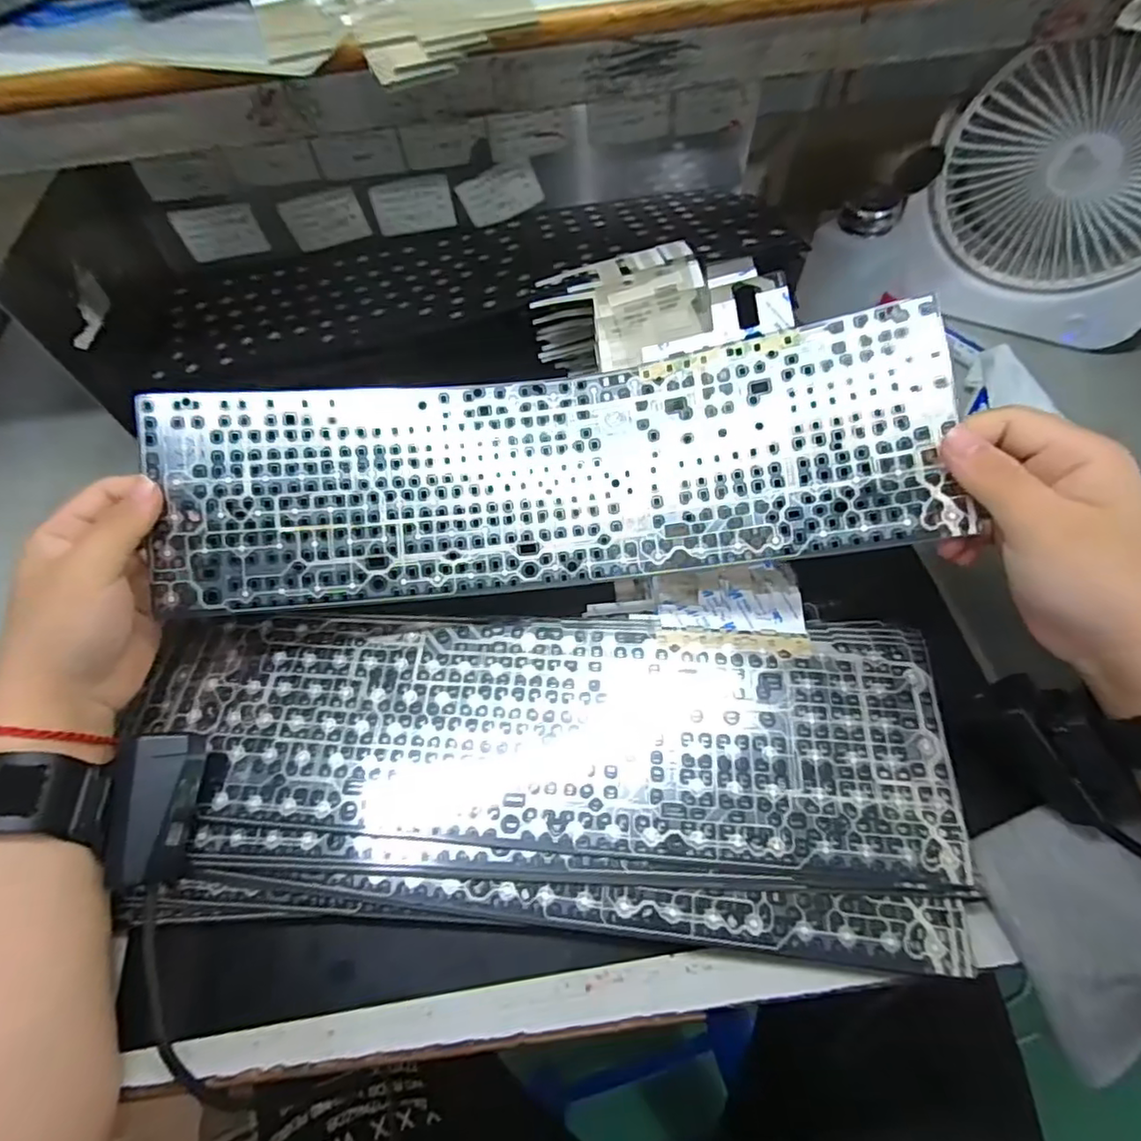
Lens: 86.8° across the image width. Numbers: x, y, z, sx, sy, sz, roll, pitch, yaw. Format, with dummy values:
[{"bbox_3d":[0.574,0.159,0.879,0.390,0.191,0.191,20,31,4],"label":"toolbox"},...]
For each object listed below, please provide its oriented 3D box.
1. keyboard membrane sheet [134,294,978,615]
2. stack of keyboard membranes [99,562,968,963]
[{"bbox_3d":[-0.021,-0.045,0.325,0.419,0.042,0.135,-5,82,6],"label":"keyboard membrane sheet"},{"bbox_3d":[-0.023,0.092,0.339,0.430,0.028,0.188,1,59,5],"label":"stack of keyboard membranes"}]

